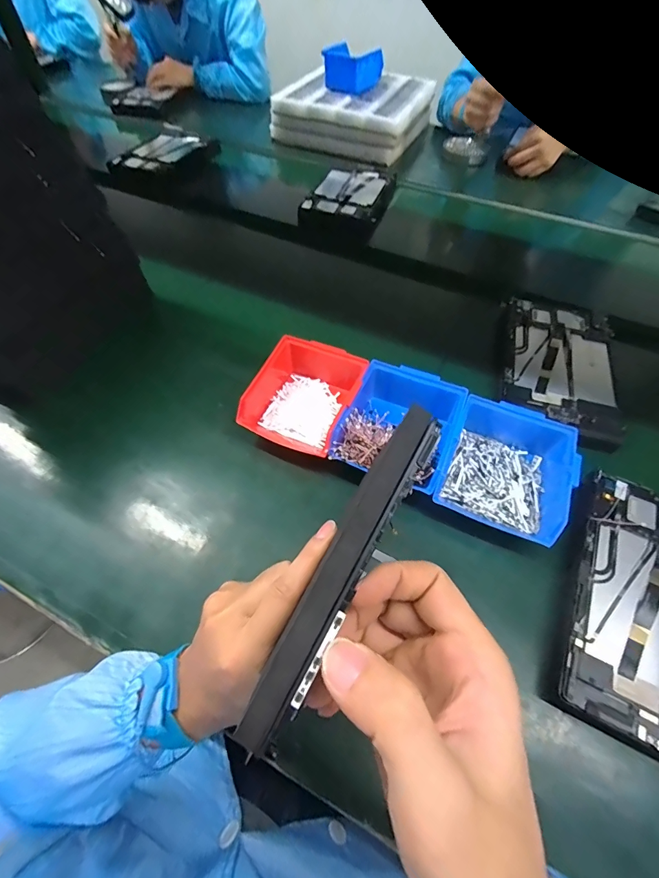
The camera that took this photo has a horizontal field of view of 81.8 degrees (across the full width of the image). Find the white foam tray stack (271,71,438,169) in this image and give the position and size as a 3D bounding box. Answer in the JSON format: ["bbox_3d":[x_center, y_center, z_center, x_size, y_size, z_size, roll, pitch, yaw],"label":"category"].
[{"bbox_3d":[0.072,-0.852,0.980,0.325,0.097,0.315,24,58,14],"label":"white foam tray stack"}]

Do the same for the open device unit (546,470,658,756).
[{"bbox_3d":[0.308,0.159,0.359,0.155,0.029,0.237,24,58,14],"label":"open device unit"}]

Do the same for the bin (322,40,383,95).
[{"bbox_3d":[0.059,-0.902,0.932,0.112,0.075,0.112,23,58,13],"label":"bin"}]

